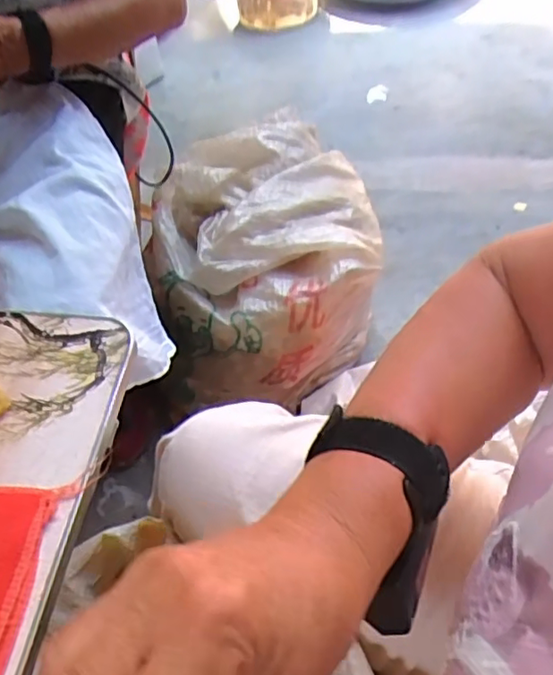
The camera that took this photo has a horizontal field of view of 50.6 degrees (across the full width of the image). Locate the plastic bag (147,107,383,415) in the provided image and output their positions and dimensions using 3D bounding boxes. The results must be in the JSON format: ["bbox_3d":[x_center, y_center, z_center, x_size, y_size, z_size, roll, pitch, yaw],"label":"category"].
[{"bbox_3d":[-0.008,-0.086,0.865,0.319,0.308,0.306,-9,51,-2],"label":"plastic bag"}]

